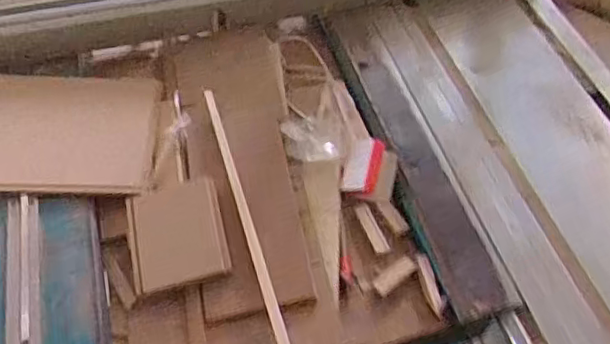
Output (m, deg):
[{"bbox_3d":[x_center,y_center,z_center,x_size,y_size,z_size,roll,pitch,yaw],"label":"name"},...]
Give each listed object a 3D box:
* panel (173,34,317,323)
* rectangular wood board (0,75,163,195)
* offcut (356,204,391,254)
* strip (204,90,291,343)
[{"bbox_3d":[-0.086,-0.023,0.780,0.142,0.023,0.427,-7,56,-4],"label":"panel"},{"bbox_3d":[-0.338,-0.056,0.809,0.279,0.018,0.220,0,49,-3],"label":"rectangular wood board"},{"bbox_3d":[0.081,0.068,0.739,0.018,0.007,0.067,-18,56,-15],"label":"offcut"},{"bbox_3d":[-0.059,0.081,0.698,0.015,0.015,0.470,-13,55,-12],"label":"strip"}]

